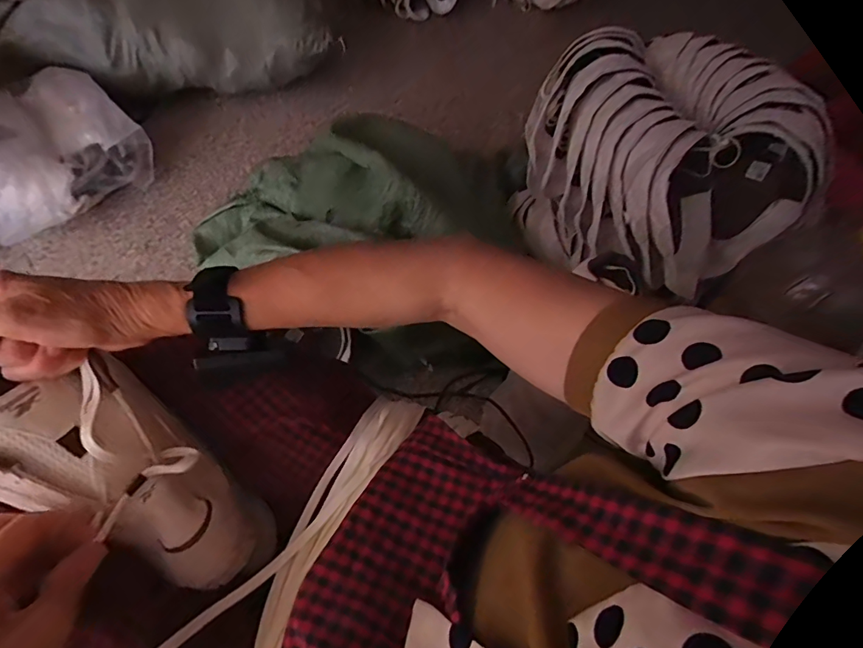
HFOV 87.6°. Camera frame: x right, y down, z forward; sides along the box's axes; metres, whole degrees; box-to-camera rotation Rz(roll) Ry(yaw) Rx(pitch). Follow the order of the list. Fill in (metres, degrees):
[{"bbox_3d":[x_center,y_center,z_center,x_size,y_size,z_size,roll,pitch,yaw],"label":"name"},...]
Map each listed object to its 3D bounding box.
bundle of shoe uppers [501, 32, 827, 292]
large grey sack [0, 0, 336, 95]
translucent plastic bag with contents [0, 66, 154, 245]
[{"bbox_3d":[0.399,-0.263,0.812,0.367,0.324,0.396,-17,62,-12],"label":"bundle of shoe uppers"},{"bbox_3d":[-0.730,-0.764,1.094,0.927,0.283,0.306,-9,60,-8],"label":"large grey sack"},{"bbox_3d":[-0.855,-0.373,1.005,0.312,0.174,0.355,40,66,19],"label":"translucent plastic bag with contents"}]

